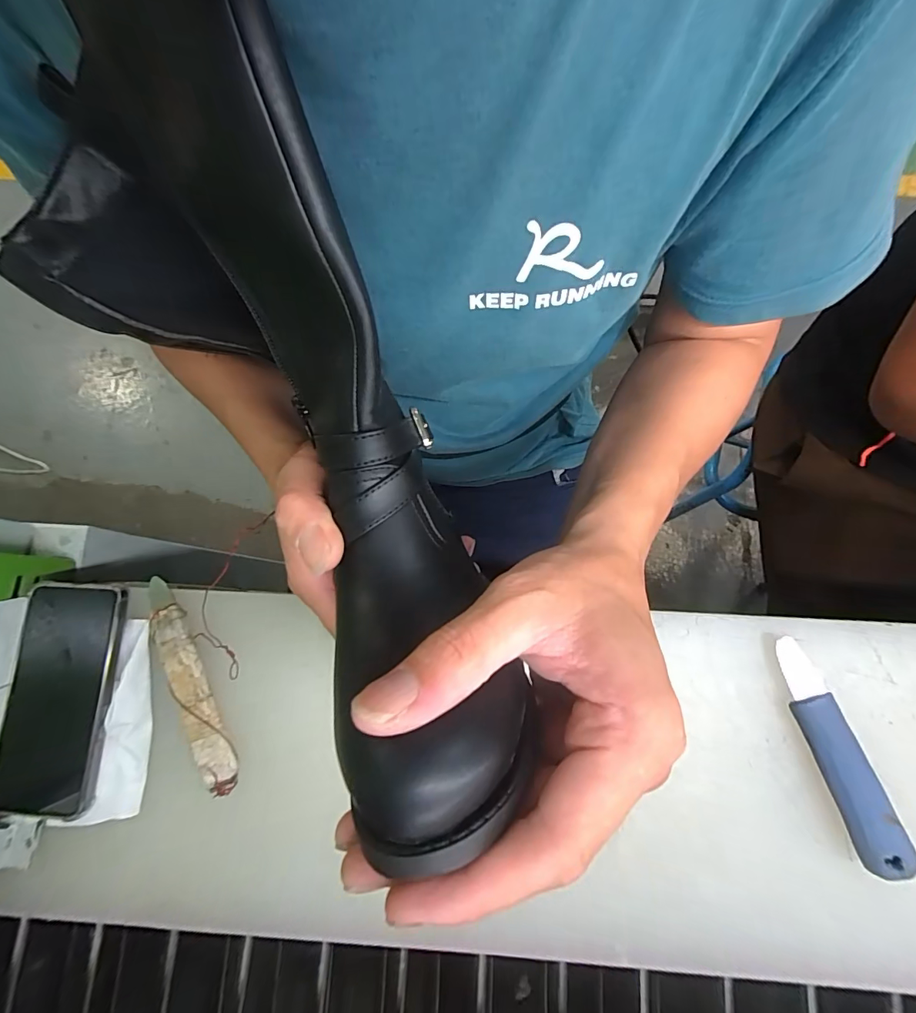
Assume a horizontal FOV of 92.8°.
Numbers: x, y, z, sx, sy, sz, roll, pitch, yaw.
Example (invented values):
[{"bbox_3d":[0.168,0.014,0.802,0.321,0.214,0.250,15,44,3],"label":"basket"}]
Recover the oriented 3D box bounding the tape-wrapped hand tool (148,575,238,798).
[{"bbox_3d":[-0.205,0.133,0.329,0.026,0.012,0.165,-26,79,-4],"label":"tape-wrapped hand tool"}]

